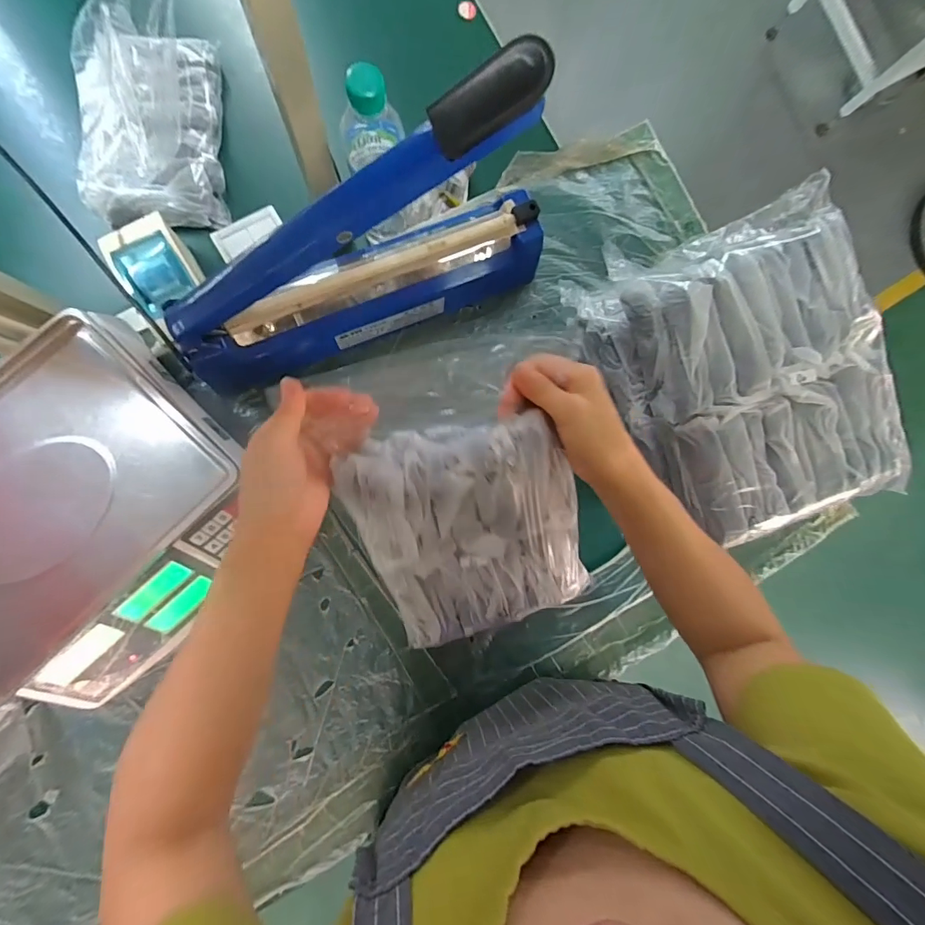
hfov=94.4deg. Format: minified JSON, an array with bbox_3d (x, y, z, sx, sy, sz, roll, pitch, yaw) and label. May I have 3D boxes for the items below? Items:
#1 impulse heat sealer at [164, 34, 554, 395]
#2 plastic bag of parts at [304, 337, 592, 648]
[{"bbox_3d":[-0.081,-0.186,0.382,0.362,0.267,0.071,-23,91,-7],"label":"impulse heat sealer"},{"bbox_3d":[0.007,0.044,0.386,0.196,0.050,0.290,-16,118,-1],"label":"plastic bag of parts"}]

